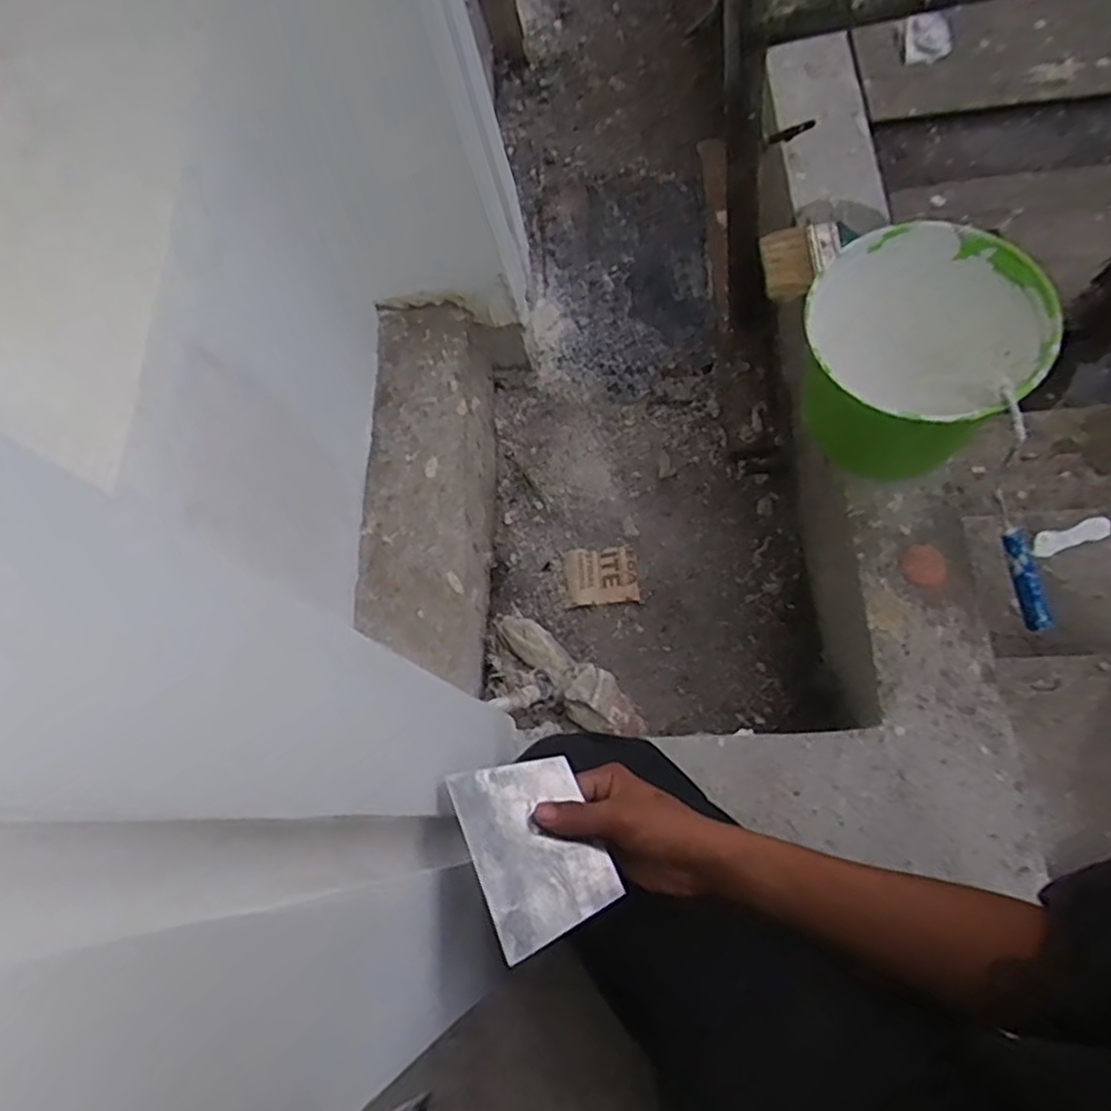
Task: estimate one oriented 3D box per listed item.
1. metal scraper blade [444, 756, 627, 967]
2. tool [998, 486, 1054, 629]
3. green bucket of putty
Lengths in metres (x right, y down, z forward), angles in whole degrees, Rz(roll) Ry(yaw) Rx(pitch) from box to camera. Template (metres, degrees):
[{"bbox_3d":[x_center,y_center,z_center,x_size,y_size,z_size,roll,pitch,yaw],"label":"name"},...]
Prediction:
[{"bbox_3d":[-0.013,0.194,0.488,0.089,0.005,0.116,-10,56,-28],"label":"metal scraper blade"},{"bbox_3d":[0.466,0.007,0.719,0.022,0.030,0.151,-25,101,-7],"label":"tool"},{"bbox_3d":[0.349,-0.194,0.725,0.212,0.152,0.219,-3,71,9],"label":"green bucket of putty"}]

